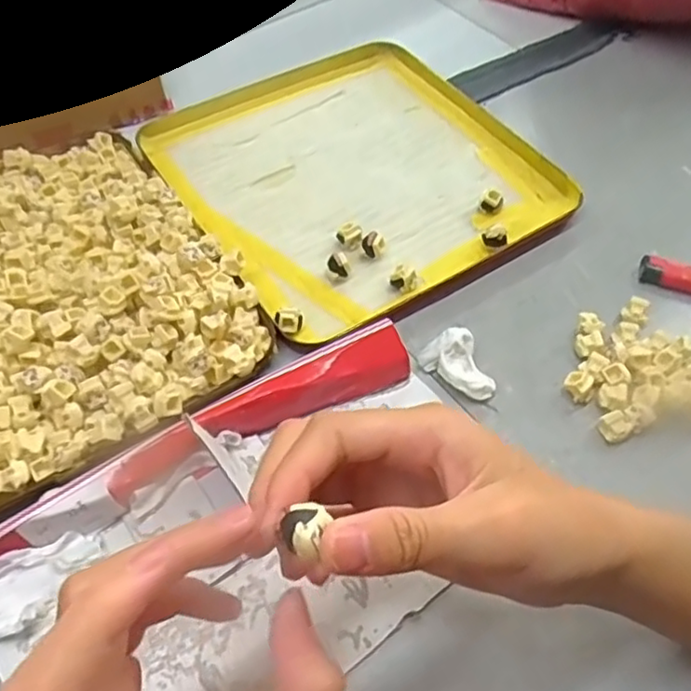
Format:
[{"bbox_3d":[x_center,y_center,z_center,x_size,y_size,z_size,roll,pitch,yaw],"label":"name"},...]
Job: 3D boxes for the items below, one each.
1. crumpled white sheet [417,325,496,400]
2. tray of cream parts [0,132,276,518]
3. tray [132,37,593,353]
[{"bbox_3d":[0.063,0.011,0.355,0.027,0.023,0.040,-20,58,-17],"label":"crumpled white sheet"},{"bbox_3d":[-0.191,-0.028,0.363,0.232,0.034,0.236,-28,61,-22],"label":"tray of cream parts"},{"bbox_3d":[0.002,-0.132,0.461,0.231,0.015,0.250,-28,61,-21],"label":"tray"}]

